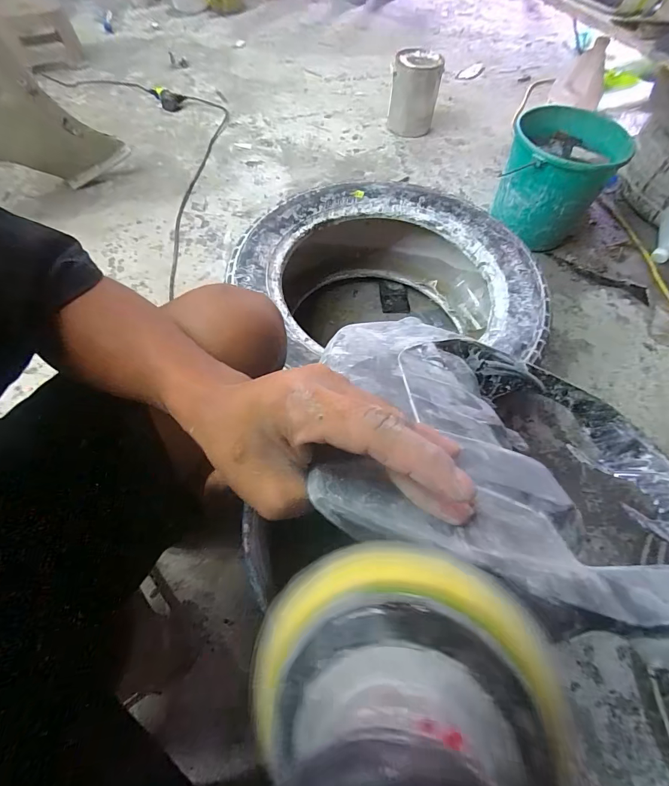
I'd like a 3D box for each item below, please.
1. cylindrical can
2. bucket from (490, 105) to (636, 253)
[{"bbox_3d":[0.276,-1.033,1.319,0.155,0.204,0.145,8,59,3],"label":"cylindrical can"},{"bbox_3d":[0.575,-0.557,1.024,0.260,0.260,0.247,29,62,15],"label":"bucket"}]

